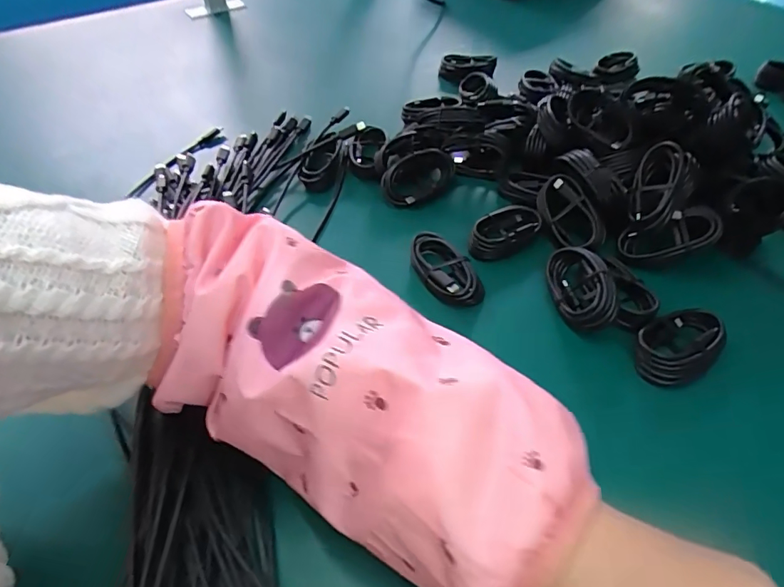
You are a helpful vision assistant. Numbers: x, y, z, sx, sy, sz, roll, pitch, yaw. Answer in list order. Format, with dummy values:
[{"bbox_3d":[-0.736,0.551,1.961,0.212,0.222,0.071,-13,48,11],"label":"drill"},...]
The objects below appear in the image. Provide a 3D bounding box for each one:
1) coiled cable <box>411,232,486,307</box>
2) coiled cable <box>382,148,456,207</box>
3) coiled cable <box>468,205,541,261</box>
[{"bbox_3d":[0.045,-0.020,0.400,0.040,0.021,0.074,-25,52,-18],"label":"coiled cable"},{"bbox_3d":[0.027,-0.115,0.472,0.073,0.027,0.046,-10,49,-6],"label":"coiled cable"},{"bbox_3d":[0.099,-0.057,0.429,0.073,0.016,0.037,-28,53,-21],"label":"coiled cable"}]

